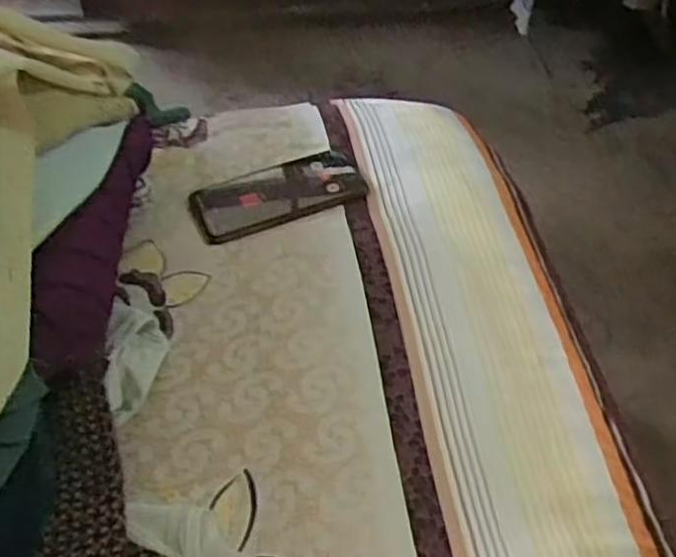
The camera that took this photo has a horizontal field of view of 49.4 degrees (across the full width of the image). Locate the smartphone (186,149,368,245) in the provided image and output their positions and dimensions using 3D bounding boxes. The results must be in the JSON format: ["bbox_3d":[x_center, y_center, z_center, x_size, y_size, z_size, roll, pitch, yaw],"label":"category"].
[{"bbox_3d":[-0.062,-0.090,0.743,0.176,0.004,0.086,-20,54,-17],"label":"smartphone"}]

